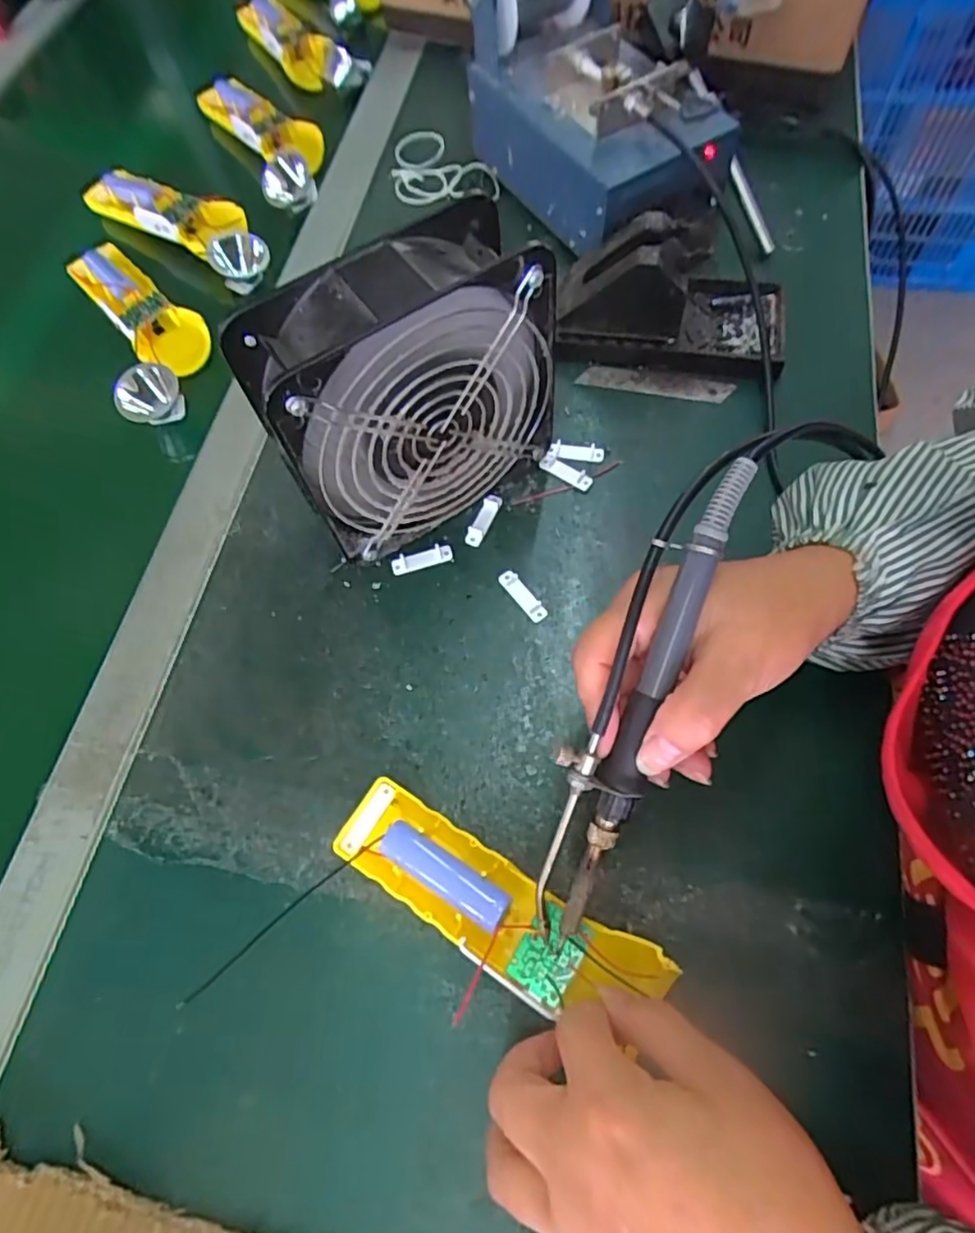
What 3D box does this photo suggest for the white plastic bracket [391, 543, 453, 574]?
[{"bbox_3d":[-0.040,-0.035,0.385,0.037,0.006,0.010,-15,65,-4],"label":"white plastic bracket"}]

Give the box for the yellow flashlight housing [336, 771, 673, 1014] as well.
[{"bbox_3d":[0.001,0.130,0.287,0.157,0.020,0.045,25,68,20],"label":"yellow flashlight housing"}]

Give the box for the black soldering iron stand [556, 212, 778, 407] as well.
[{"bbox_3d":[0.123,-0.211,0.419,0.155,0.072,0.092,9,66,8],"label":"black soldering iron stand"}]

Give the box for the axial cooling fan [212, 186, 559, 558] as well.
[{"bbox_3d":[-0.039,-0.112,0.341,0.147,0.152,0.058,-32,67,-11],"label":"axial cooling fan"}]

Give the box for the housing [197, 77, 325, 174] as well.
[{"bbox_3d":[-0.206,-0.449,0.573,0.047,0.030,0.164,-36,68,-13],"label":"housing"}]

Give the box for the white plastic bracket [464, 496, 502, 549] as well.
[{"bbox_3d":[-0.003,-0.061,0.395,0.011,0.007,0.038,22,68,13],"label":"white plastic bracket"}]

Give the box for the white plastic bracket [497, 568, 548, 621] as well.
[{"bbox_3d":[0.021,-0.013,0.372,0.010,0.005,0.039,-35,67,-12],"label":"white plastic bracket"}]

